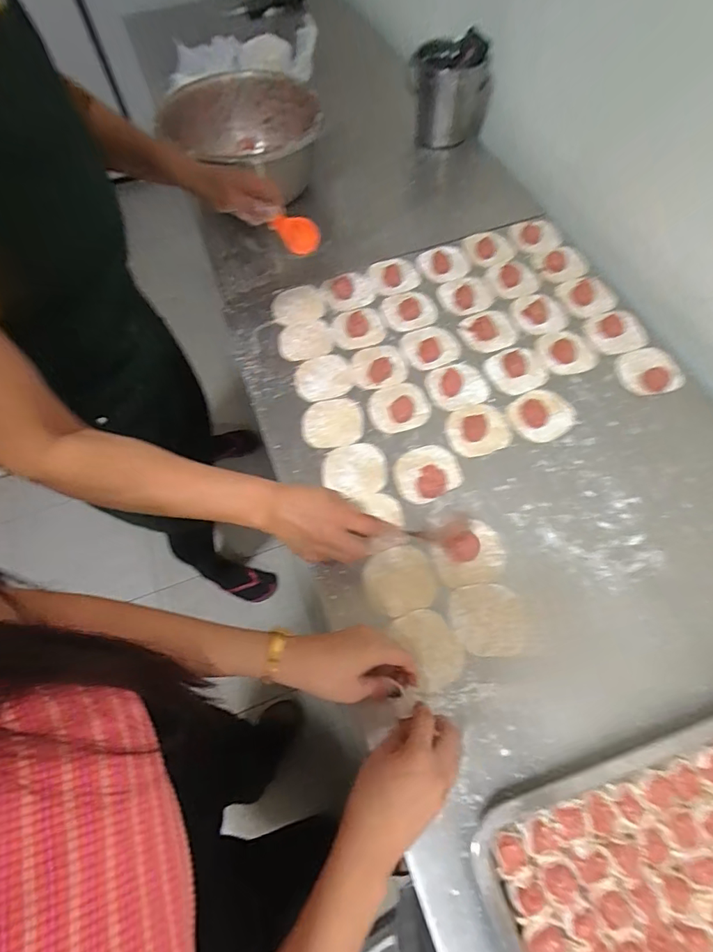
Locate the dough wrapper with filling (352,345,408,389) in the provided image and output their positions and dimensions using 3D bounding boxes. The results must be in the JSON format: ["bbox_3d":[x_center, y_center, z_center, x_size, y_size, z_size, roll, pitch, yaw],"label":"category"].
[{"bbox_3d":[0.033,-0.163,0.672,0.079,0.008,0.075,-12,65,-3],"label":"dough wrapper with filling"}]

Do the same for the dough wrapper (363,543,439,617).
[{"bbox_3d":[0.051,0.123,0.538,0.082,0.010,0.075,-1,65,2],"label":"dough wrapper"}]

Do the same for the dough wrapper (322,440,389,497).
[{"bbox_3d":[-0.003,-0.008,0.604,0.085,0.004,0.076,-14,66,-4],"label":"dough wrapper"}]

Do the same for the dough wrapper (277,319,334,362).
[{"bbox_3d":[-0.079,-0.209,0.708,0.083,0.004,0.074,-15,66,-5],"label":"dough wrapper"}]

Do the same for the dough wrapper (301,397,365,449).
[{"bbox_3d":[-0.034,-0.074,0.638,0.085,0.004,0.078,-1,65,2],"label":"dough wrapper"}]

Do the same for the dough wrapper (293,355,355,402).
[{"bbox_3d":[-0.048,-0.144,0.675,0.086,0.004,0.074,-13,66,-4],"label":"dough wrapper"}]

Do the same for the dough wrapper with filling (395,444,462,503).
[{"bbox_3d":[0.092,-0.006,0.594,0.087,0.013,0.073,-21,66,-8],"label":"dough wrapper with filling"}]

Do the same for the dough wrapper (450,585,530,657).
[{"bbox_3d":[0.148,0.160,0.512,0.079,0.006,0.078,-1,65,2],"label":"dough wrapper"}]

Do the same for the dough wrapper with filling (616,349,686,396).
[{"bbox_3d":[0.417,-0.150,0.651,0.084,0.017,0.073,-4,65,0],"label":"dough wrapper with filling"}]

